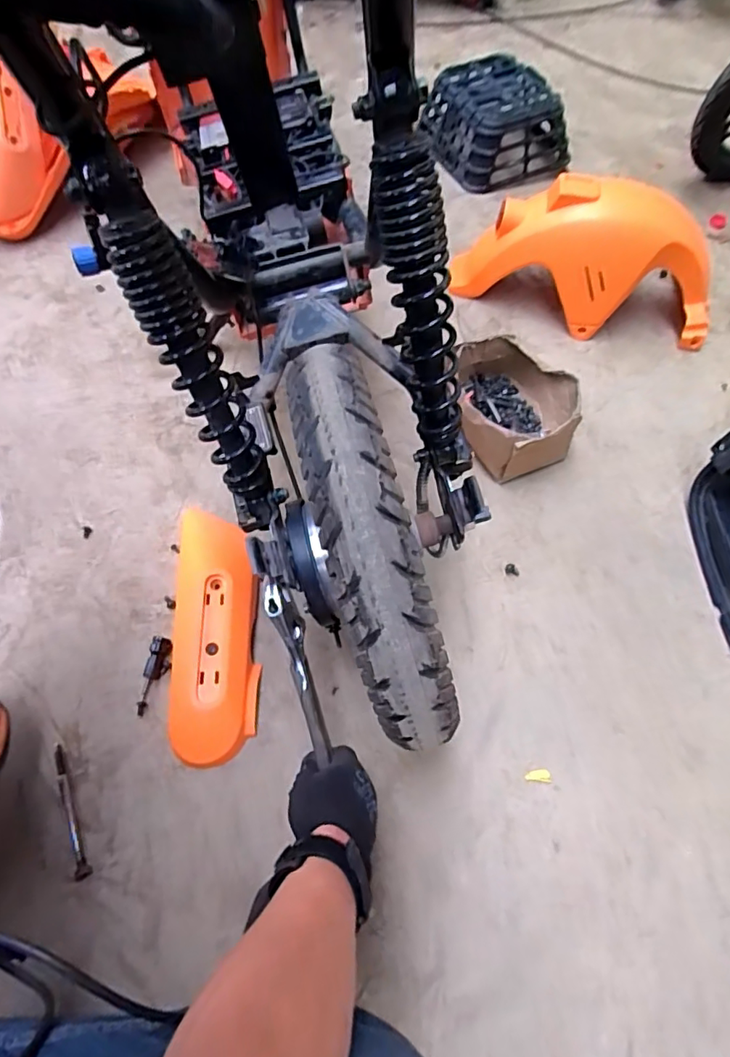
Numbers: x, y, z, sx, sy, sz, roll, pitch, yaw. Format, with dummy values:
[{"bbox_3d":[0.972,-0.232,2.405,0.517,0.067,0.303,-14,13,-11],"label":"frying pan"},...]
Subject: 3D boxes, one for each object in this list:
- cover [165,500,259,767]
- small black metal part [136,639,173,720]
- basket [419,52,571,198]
[{"bbox_3d":[-0.190,0.123,0.660,0.108,0.045,0.316,-5,63,-4],"label":"cover"},{"bbox_3d":[-0.256,0.178,0.639,0.029,0.015,0.092,6,62,1],"label":"small black metal part"},{"bbox_3d":[0.288,-0.891,1.157,0.242,0.129,0.270,-17,64,-10],"label":"basket"}]

